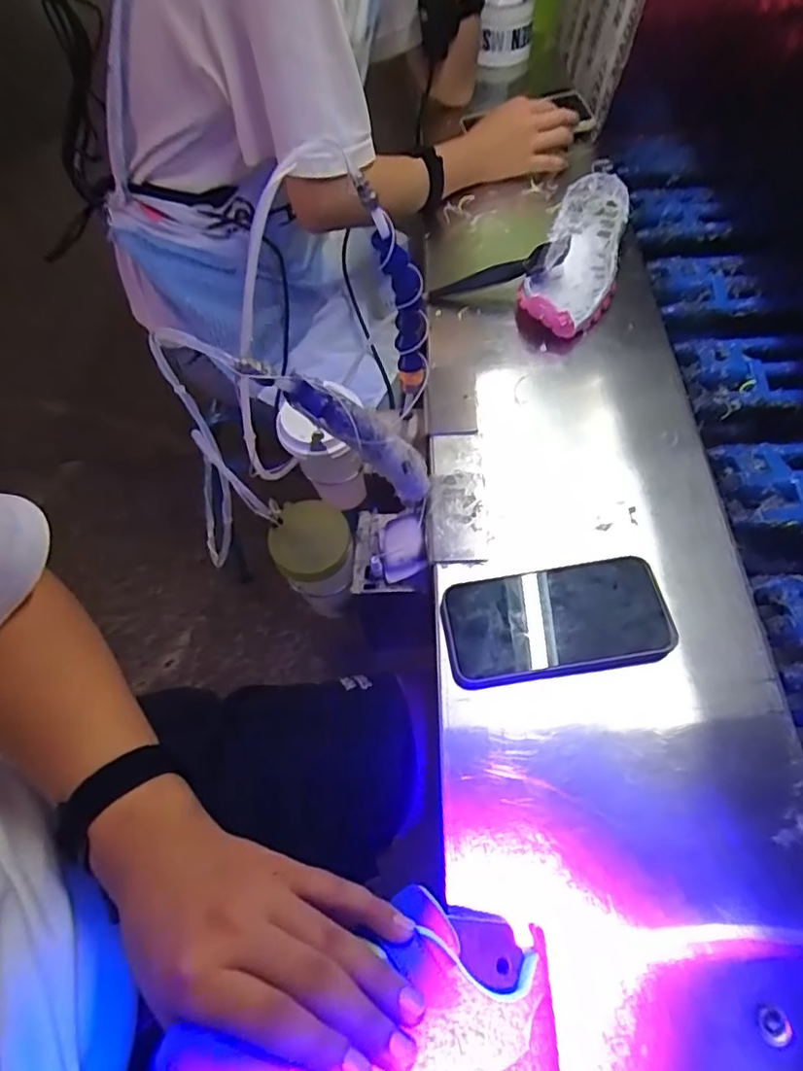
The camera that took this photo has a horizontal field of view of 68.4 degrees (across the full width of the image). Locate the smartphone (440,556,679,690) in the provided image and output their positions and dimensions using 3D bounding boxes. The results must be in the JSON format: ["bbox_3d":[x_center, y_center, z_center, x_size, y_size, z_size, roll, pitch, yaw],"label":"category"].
[{"bbox_3d":[0.115,0.063,0.442,0.162,0.013,0.080,-10,59,-2],"label":"smartphone"}]

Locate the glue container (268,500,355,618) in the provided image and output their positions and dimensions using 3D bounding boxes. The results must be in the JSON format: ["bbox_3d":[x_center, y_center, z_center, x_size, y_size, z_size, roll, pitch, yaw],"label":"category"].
[{"bbox_3d":[-0.081,0.028,0.580,0.071,0.118,0.067,-2,60,4],"label":"glue container"}]

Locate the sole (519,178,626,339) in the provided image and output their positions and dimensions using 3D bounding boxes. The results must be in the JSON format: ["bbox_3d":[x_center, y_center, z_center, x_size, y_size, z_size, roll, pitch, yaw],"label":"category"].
[{"bbox_3d":[0.194,-0.312,0.639,0.090,0.046,0.268,18,62,14],"label":"sole"}]

